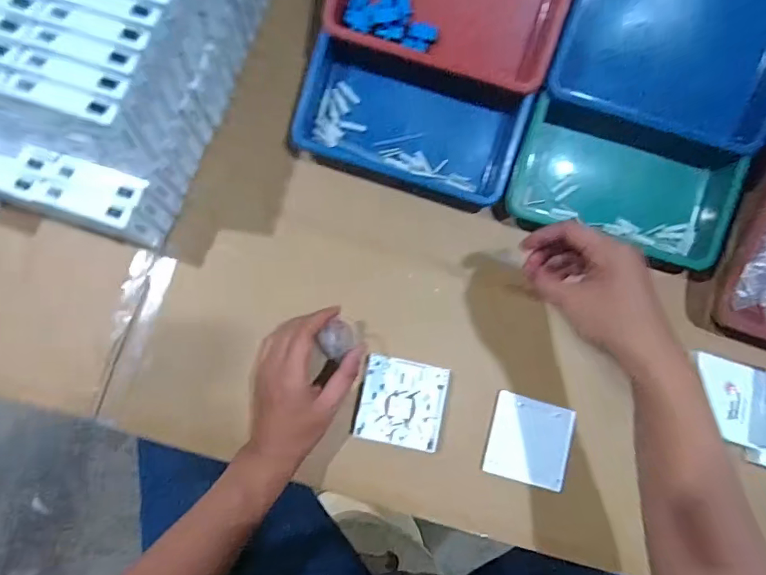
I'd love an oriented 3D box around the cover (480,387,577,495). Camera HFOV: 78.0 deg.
[{"bbox_3d":[0.159,0.165,0.510,0.086,0.007,0.087,16,81,-1],"label":"cover"}]

